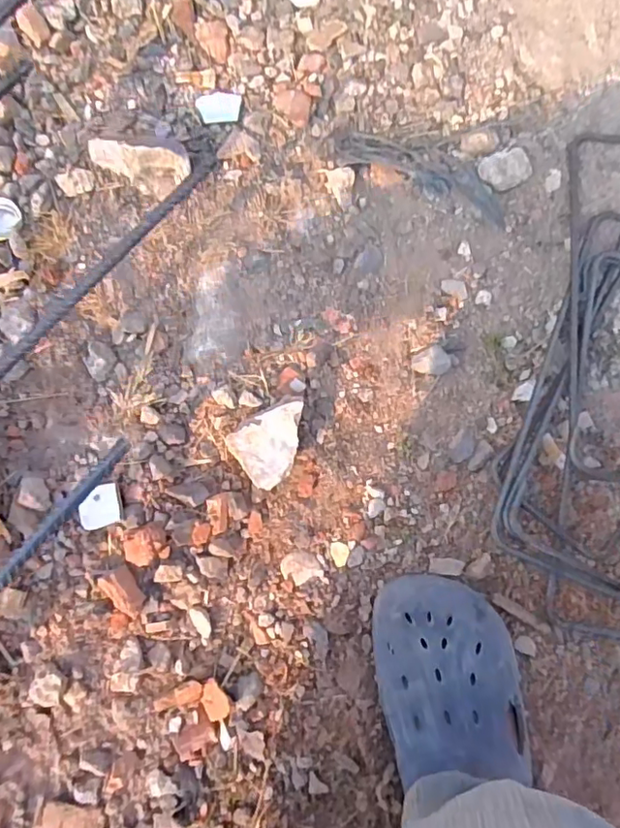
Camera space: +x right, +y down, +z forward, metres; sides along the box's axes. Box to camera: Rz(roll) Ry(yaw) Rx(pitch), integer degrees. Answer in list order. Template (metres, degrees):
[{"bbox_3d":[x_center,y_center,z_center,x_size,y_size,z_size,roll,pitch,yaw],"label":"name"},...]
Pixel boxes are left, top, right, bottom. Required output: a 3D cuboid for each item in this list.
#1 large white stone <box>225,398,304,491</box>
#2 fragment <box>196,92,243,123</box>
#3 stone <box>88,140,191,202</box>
[{"bbox_3d":[-0.029,0.026,0.492,0.069,0.028,0.057,-33,87,-7],"label":"large white stone"},{"bbox_3d":[-0.088,-0.299,0.546,0.043,0.004,0.031,-9,85,-5],"label":"fragment"},{"bbox_3d":[-0.155,-0.226,0.511,0.086,0.025,0.042,11,122,-14],"label":"stone"}]

